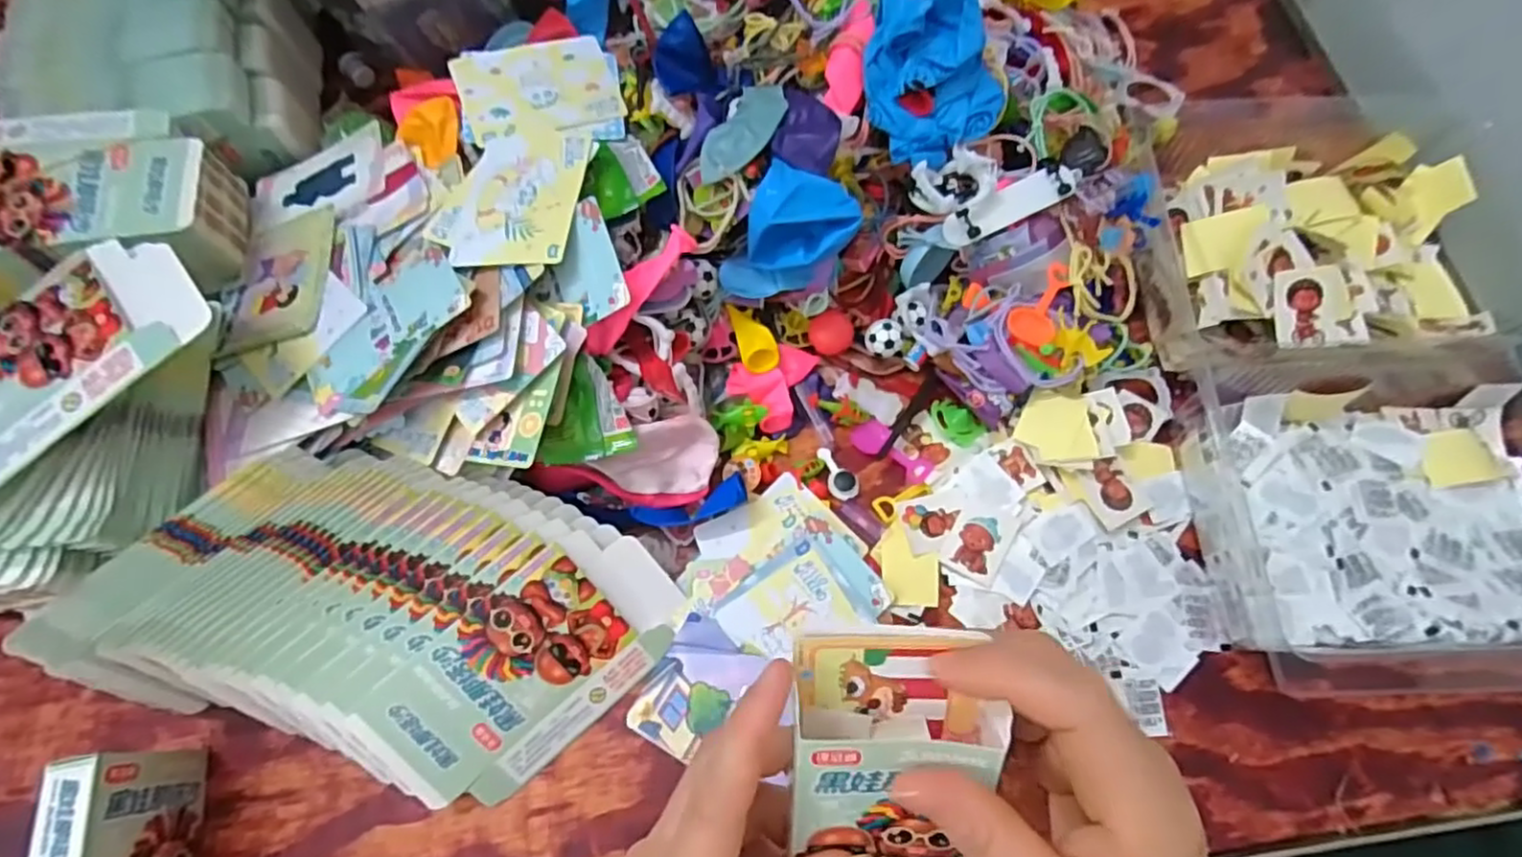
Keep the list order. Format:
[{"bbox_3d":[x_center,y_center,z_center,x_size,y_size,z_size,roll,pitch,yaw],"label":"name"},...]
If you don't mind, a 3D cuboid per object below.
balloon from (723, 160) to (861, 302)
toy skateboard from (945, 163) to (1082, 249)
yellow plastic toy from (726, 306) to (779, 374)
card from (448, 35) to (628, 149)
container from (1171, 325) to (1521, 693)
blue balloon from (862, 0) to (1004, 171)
[{"bbox_3d":[0.020,-0.108,0.369,0.062,0.050,0.051,-3,69,1],"label":"balloon"},{"bbox_3d":[0.141,-0.124,0.384,0.078,0.017,0.020,-23,70,-7],"label":"toy skateboard"},{"bbox_3d":[-0.004,-0.051,0.405,0.021,0.017,0.046,-14,69,-3],"label":"yellow plastic toy"},{"bbox_3d":[-0.128,-0.196,0.399,0.086,0.006,0.066,-19,74,-14],"label":"card"},{"bbox_3d":[0.345,0.037,0.347,0.234,0.048,0.182,-6,69,0],"label":"container"},{"bbox_3d":[0.092,-0.196,0.374,0.067,0.046,0.076,-30,71,-9],"label":"blue balloon"}]

